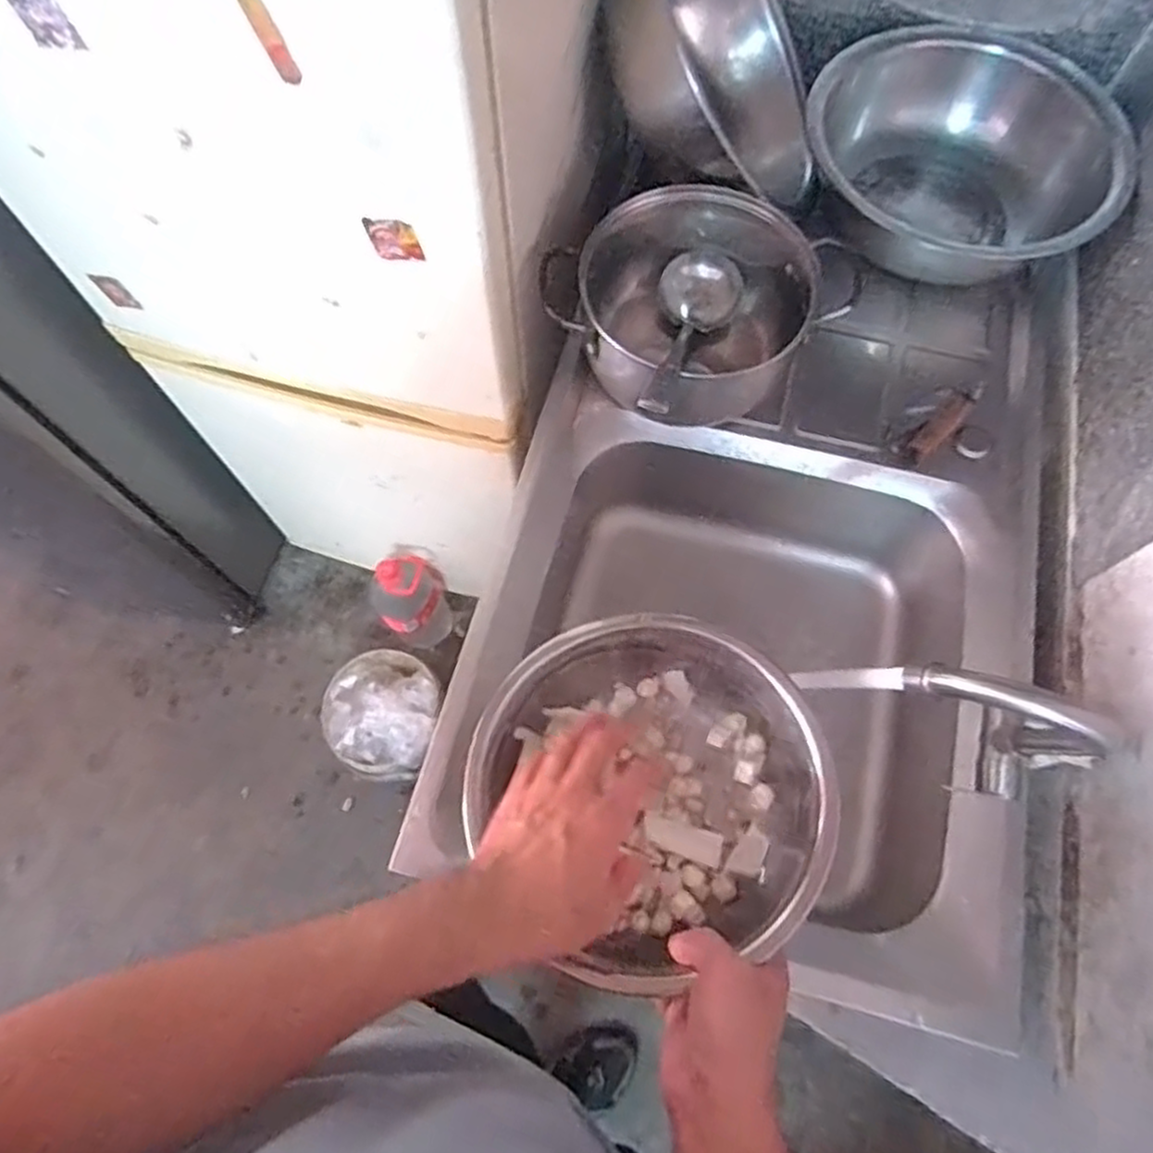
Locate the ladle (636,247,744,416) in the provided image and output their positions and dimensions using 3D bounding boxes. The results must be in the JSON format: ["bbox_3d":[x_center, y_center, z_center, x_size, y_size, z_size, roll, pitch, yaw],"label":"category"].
[{"bbox_3d":[0.111,-0.247,0.732,0.087,0.066,0.223,14,47,6],"label":"ladle"}]

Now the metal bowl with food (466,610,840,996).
[{"bbox_3d":[0.049,0.138,0.509,0.222,0.082,0.232,0,69,0],"label":"metal bowl with food"}]

